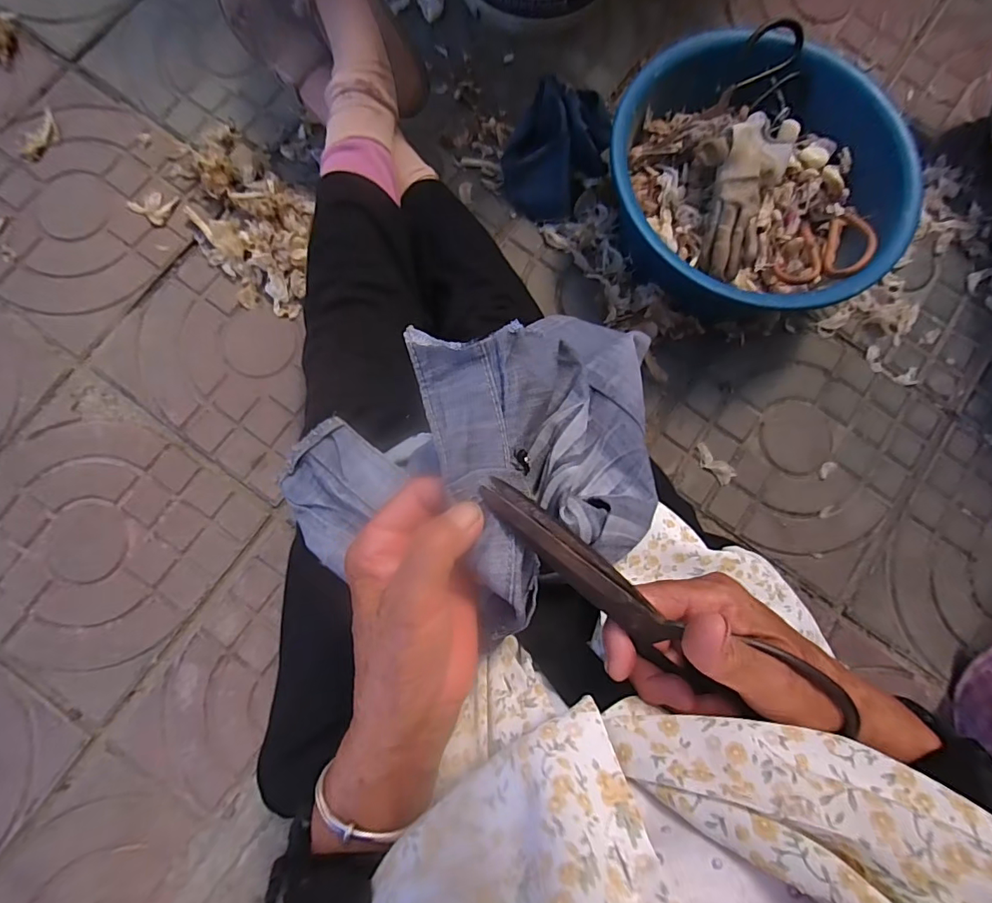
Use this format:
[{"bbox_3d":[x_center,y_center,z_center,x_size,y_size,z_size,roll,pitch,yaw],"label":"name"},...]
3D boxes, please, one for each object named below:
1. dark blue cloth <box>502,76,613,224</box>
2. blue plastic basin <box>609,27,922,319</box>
[{"bbox_3d":[0.073,-0.381,0.617,0.124,0.090,0.141,6,83,0],"label":"dark blue cloth"},{"bbox_3d":[0.288,-0.299,0.588,0.310,0.141,0.306,0,82,-3],"label":"blue plastic basin"}]

